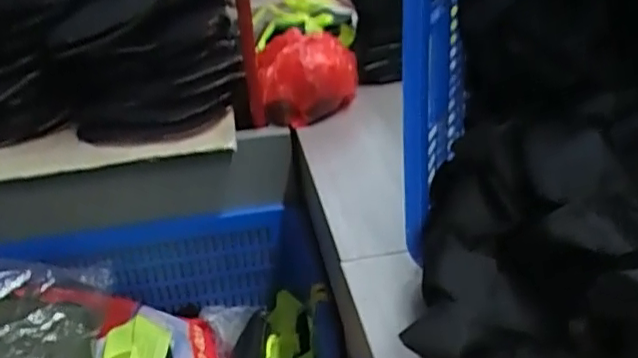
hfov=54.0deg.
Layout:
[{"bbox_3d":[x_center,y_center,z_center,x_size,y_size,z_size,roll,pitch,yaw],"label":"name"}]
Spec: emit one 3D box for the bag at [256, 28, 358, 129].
[{"bbox_3d":[-0.017,-0.180,1.146,0.181,0.134,0.186,-8,28,-5],"label":"bag"}]

